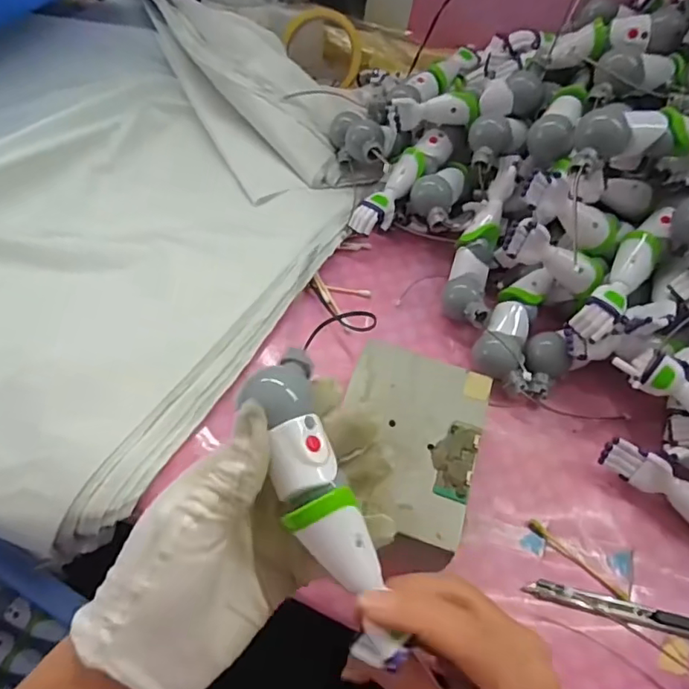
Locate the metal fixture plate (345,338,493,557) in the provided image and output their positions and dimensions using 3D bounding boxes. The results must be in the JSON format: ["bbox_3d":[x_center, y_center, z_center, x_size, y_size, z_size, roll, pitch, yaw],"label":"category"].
[{"bbox_3d":[0.040,0.055,0.340,0.089,0.005,0.119,17,55,8],"label":"metal fixture plate"}]

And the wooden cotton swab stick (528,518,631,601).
[{"bbox_3d":[0.152,0.141,0.353,0.072,0.005,0.007,38,60,21],"label":"wooden cotton swab stick"}]

